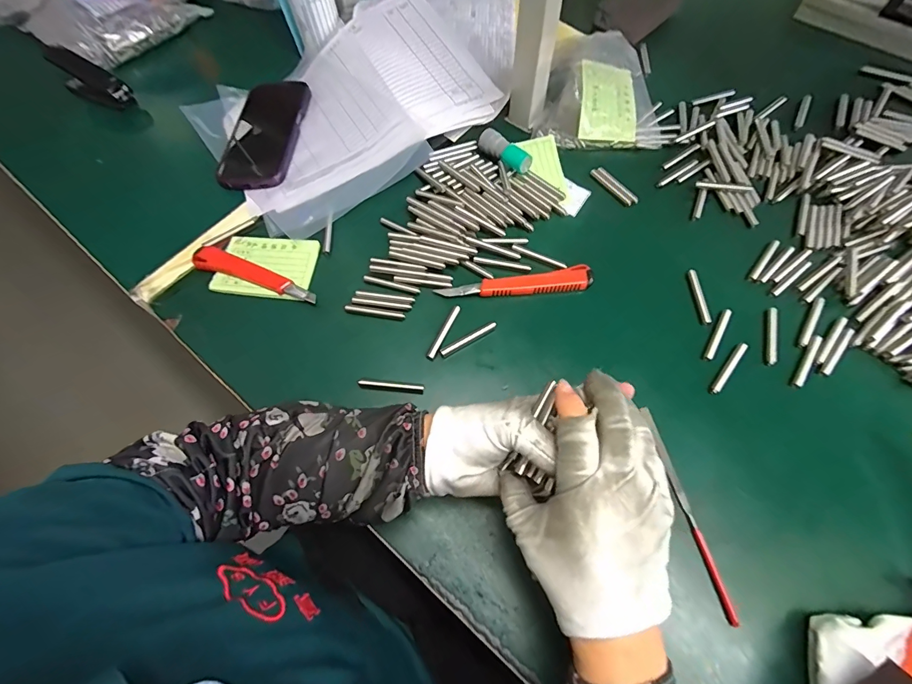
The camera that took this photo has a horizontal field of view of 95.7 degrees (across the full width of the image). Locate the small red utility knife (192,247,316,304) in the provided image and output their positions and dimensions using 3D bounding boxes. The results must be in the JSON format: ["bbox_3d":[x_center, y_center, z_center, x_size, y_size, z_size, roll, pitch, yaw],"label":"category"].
[{"bbox_3d":[-0.199,-0.066,0.410,0.132,0.011,0.027,22,67,10],"label":"small red utility knife"}]

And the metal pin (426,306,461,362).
[{"bbox_3d":[-0.011,-0.010,0.386,0.008,0.004,0.059,26,68,12],"label":"metal pin"}]

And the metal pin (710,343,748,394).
[{"bbox_3d":[0.241,0.024,0.365,0.008,0.007,0.057,37,71,16],"label":"metal pin"}]

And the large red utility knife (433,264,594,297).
[{"bbox_3d":[0.059,-0.056,0.402,0.148,0.008,0.023,-7,65,-2],"label":"large red utility knife"}]

